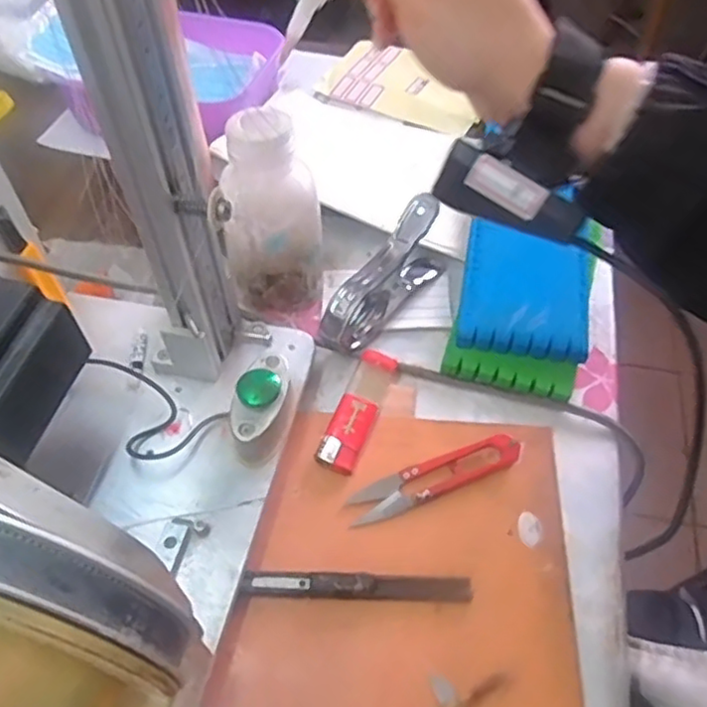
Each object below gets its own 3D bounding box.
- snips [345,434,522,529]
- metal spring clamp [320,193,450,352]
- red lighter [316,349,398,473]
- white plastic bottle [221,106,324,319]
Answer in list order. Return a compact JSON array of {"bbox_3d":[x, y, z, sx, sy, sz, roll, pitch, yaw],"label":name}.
[{"bbox_3d":[0.047,0.069,0.376,0.104,0.005,0.021,-20,54,-14],"label":"snips"},{"bbox_3d":[0.020,-0.054,0.431,0.030,0.063,0.110,32,59,24],"label":"metal spring clamp"},{"bbox_3d":[0.003,0.033,0.398,0.023,0.009,0.085,16,54,14],"label":"red lighter"},{"bbox_3d":[-0.051,-0.094,0.418,0.059,0.112,0.053,-3,51,-1],"label":"white plastic bottle"}]

